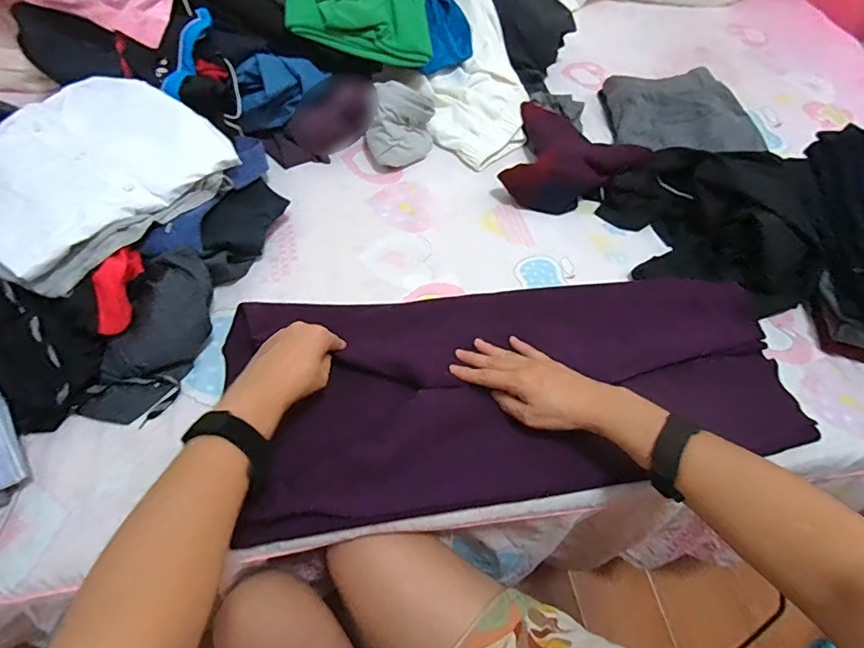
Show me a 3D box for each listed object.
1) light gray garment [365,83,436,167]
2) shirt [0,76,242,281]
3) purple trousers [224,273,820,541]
[{"bbox_3d":[-0.046,-0.298,0.725,0.097,0.097,0.081,1,57,-5],"label":"light gray garment"},{"bbox_3d":[-0.408,-0.190,0.556,0.234,0.042,0.265,33,60,16],"label":"shirt"},{"bbox_3d":[0.104,0.055,0.557,0.608,0.052,0.277,-10,58,-12],"label":"purple trousers"}]

